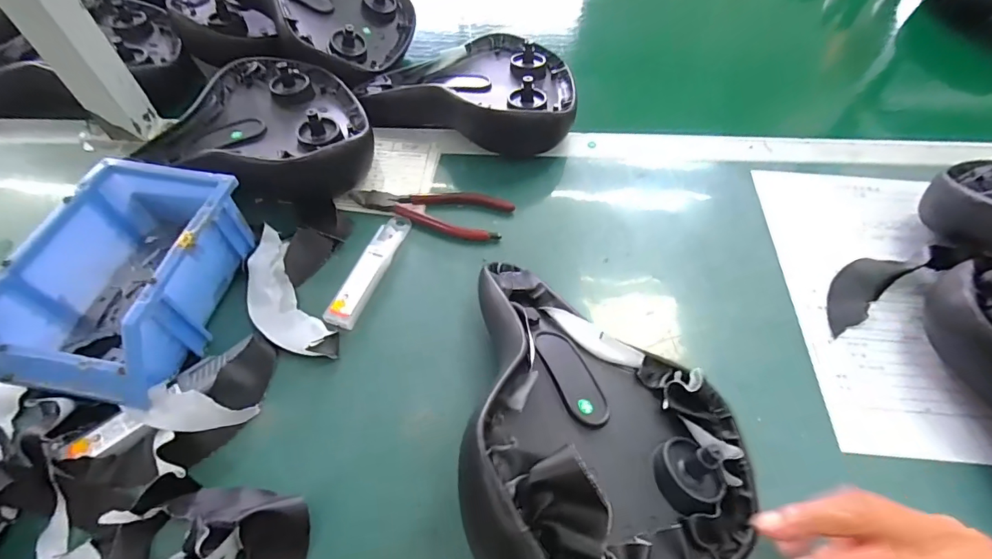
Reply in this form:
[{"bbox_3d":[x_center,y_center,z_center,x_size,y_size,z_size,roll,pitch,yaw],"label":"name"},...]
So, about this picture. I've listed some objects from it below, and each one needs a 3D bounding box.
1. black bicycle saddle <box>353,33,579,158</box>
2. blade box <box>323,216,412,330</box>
[{"bbox_3d":[-0.031,-0.216,0.524,0.233,0.064,0.169,5,57,2],"label":"black bicycle saddle"},{"bbox_3d":[-0.111,-0.014,0.412,0.026,0.008,0.126,15,57,8],"label":"blade box"}]

